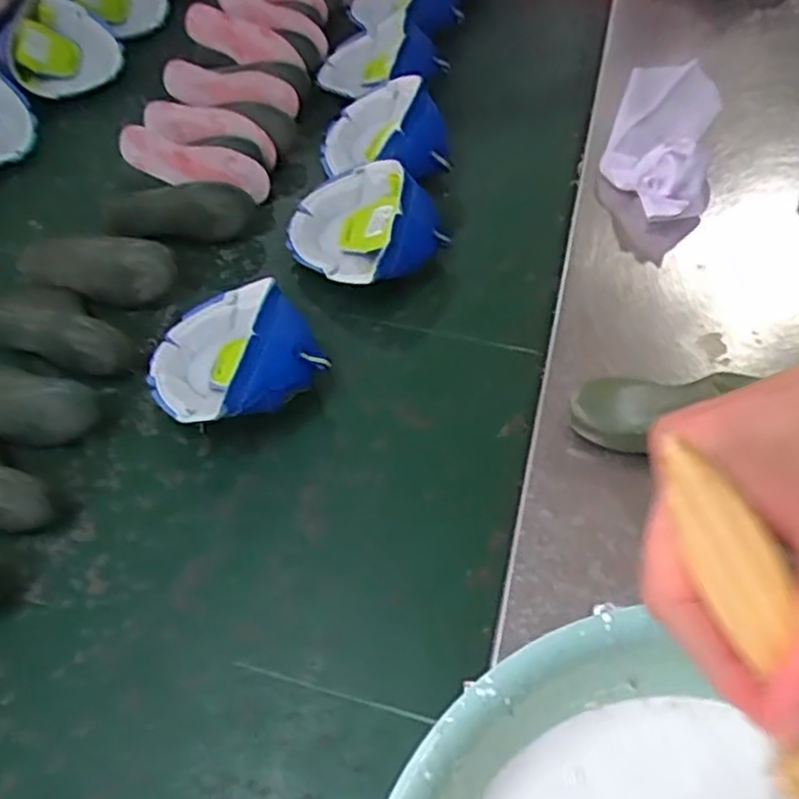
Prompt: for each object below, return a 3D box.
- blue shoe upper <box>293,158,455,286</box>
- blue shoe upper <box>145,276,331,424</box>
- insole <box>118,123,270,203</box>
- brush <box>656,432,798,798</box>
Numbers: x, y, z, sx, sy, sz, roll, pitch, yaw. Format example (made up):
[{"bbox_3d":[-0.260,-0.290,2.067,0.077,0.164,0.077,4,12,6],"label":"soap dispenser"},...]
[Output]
[{"bbox_3d":[-0.035,-0.155,0.678,0.138,0.061,0.112,32,63,23],"label":"blue shoe upper"},{"bbox_3d":[-0.136,-0.035,0.594,0.121,0.061,0.130,-2,55,2],"label":"blue shoe upper"},{"bbox_3d":[-0.195,-0.227,0.717,0.140,0.050,0.013,10,54,-14],"label":"insole"},{"bbox_3d":[0.110,0.080,0.204,0.036,0.013,0.152,-26,97,19],"label":"brush"}]

